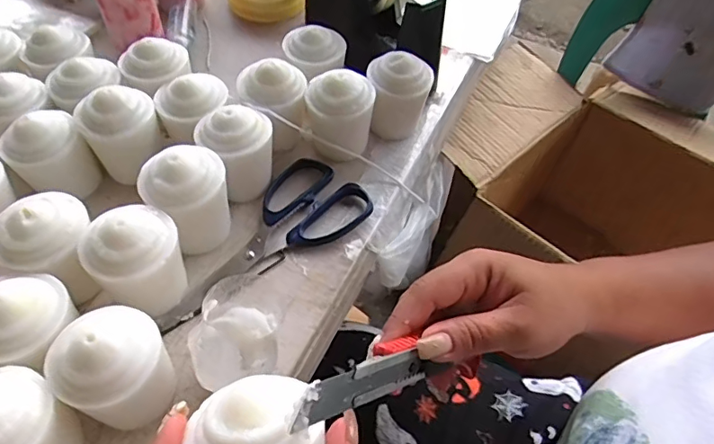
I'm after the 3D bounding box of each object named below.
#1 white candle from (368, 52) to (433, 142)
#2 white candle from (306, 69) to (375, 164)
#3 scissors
[{"bbox_3d":[0.036,-0.110,0.454,0.054,0.075,0.041,8,53,2],"label":"white candle"},{"bbox_3d":[-0.015,-0.089,0.434,0.054,0.071,0.045,4,53,-1],"label":"white candle"},{"bbox_3d":[-0.076,0.013,0.393,0.181,0.010,0.078,-37,64,-27],"label":"scissors"}]

